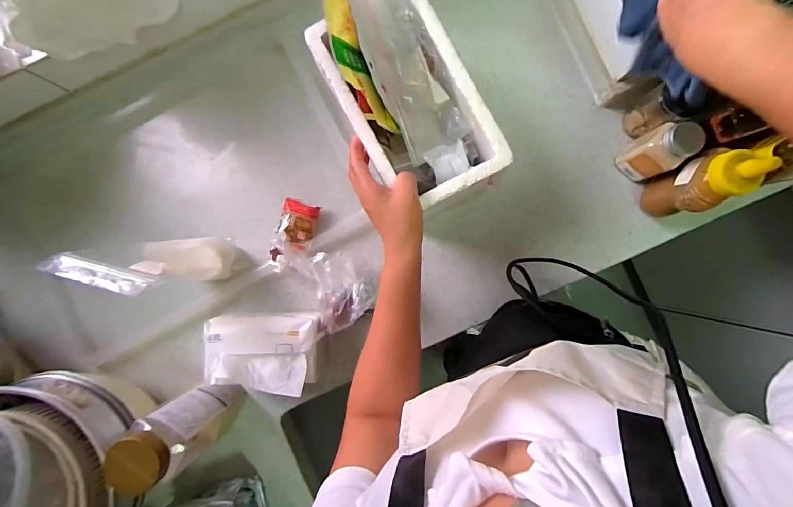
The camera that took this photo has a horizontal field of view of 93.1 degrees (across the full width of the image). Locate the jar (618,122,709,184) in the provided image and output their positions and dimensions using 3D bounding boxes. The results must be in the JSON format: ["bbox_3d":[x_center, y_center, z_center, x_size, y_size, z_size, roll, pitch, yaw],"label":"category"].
[{"bbox_3d":[0.362,-0.142,0.519,0.059,0.121,0.056,-37,86,2],"label":"jar"}]

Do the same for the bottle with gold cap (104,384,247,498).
[{"bbox_3d":[-0.283,0.231,0.497,0.061,0.210,0.064,0,87,4],"label":"bottle with gold cap"}]

